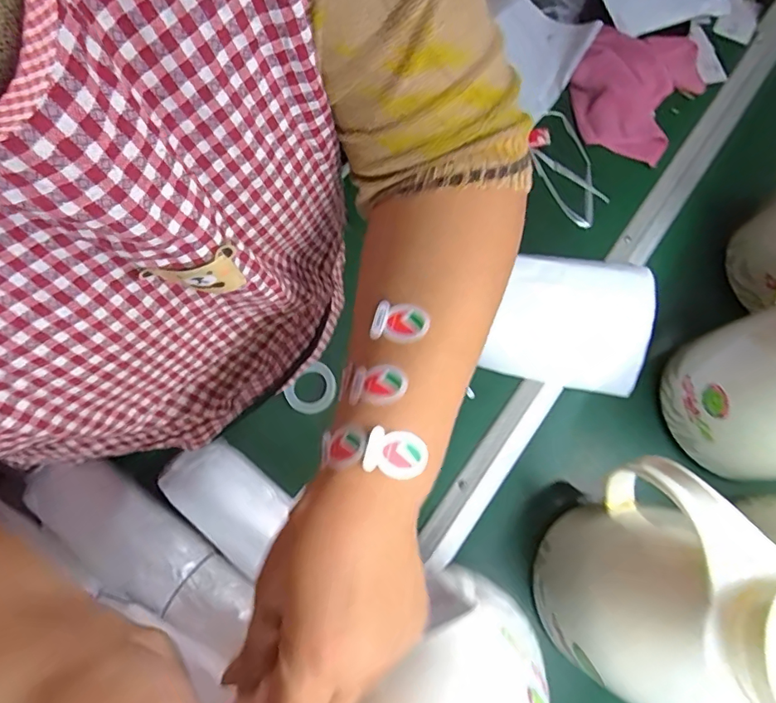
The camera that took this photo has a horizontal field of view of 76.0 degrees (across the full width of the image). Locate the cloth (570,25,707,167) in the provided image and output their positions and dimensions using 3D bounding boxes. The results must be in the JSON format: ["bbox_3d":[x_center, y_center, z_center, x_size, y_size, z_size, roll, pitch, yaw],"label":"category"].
[{"bbox_3d":[0.322,-0.345,0.642,0.153,0.040,0.177,29,76,7],"label":"cloth"}]

